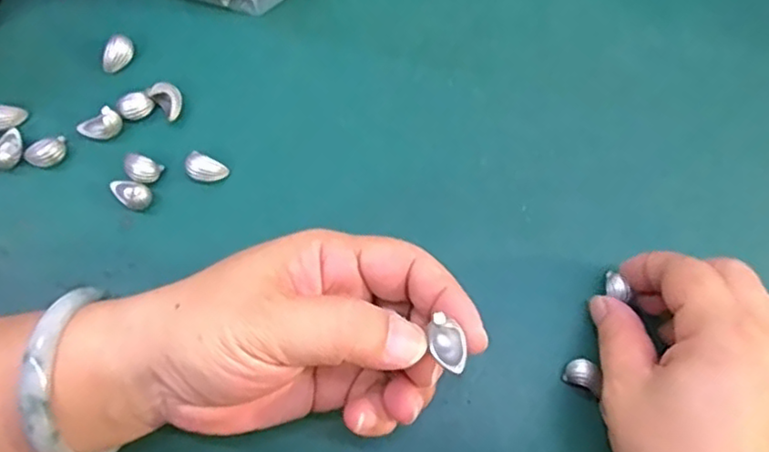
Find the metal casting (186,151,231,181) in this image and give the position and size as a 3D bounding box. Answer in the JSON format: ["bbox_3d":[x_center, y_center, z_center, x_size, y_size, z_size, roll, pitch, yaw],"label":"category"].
[{"bbox_3d":[-0.087,-0.028,0.310,0.018,0.010,0.013,18,74,4],"label":"metal casting"}]

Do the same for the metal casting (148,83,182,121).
[{"bbox_3d":[-0.107,-0.062,0.318,0.013,0.013,0.016,-39,79,-11],"label":"metal casting"}]

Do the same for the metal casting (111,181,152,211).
[{"bbox_3d":[-0.120,-0.016,0.303,0.019,0.012,0.013,39,77,9],"label":"metal casting"}]

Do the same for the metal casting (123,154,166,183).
[{"bbox_3d":[-0.117,-0.027,0.308,0.016,0.010,0.013,25,75,5],"label":"metal casting"}]

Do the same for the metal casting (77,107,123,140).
[{"bbox_3d":[-0.139,-0.048,0.311,0.021,0.013,0.010,-20,76,-7],"label":"metal casting"}]

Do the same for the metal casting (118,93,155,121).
[{"bbox_3d":[-0.123,-0.059,0.316,0.016,0.010,0.009,-33,78,-10],"label":"metal casting"}]

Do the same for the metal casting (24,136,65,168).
[{"bbox_3d":[-0.162,-0.035,0.308,0.019,0.011,0.013,-41,79,-12],"label":"metal casting"}]

